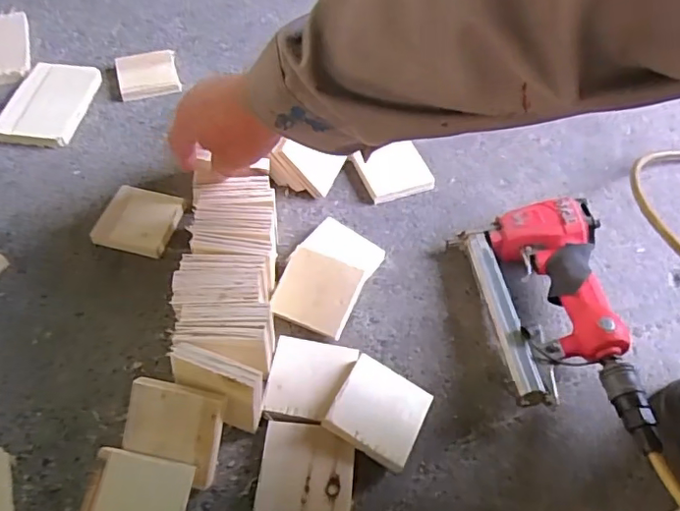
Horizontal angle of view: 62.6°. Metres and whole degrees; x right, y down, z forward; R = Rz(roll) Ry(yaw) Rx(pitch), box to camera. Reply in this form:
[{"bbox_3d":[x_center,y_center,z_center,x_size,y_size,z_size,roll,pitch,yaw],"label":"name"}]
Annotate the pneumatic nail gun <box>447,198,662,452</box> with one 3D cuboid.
[{"bbox_3d":[0.204,0.058,0.518,0.135,0.062,0.240,-9,57,-8],"label":"pneumatic nail gun"}]

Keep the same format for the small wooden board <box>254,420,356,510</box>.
[{"bbox_3d":[-0.027,0.175,0.453,0.074,0.016,0.072,6,57,2],"label":"small wooden board"}]

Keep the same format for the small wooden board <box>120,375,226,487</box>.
[{"bbox_3d":[-0.131,0.138,0.442,0.075,0.011,0.069,14,94,7],"label":"small wooden board"}]

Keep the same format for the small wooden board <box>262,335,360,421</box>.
[{"bbox_3d":[-0.026,0.108,0.491,0.070,0.004,0.071,11,56,2],"label":"small wooden board"}]

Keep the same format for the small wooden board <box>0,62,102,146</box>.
[{"bbox_3d":[-0.358,-0.186,0.683,0.099,0.023,0.130,10,57,5],"label":"small wooden board"}]

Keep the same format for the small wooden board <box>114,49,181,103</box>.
[{"bbox_3d":[-0.250,-0.236,0.726,0.075,0.020,0.074,-14,58,-11],"label":"small wooden board"}]

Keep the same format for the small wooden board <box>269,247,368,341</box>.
[{"bbox_3d":[-0.022,0.033,0.535,0.079,0.008,0.071,21,74,18],"label":"small wooden board"}]

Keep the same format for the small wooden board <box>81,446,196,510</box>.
[{"bbox_3d":[-0.156,0.191,0.424,0.076,0.011,0.075,11,66,1],"label":"small wooden board"}]

